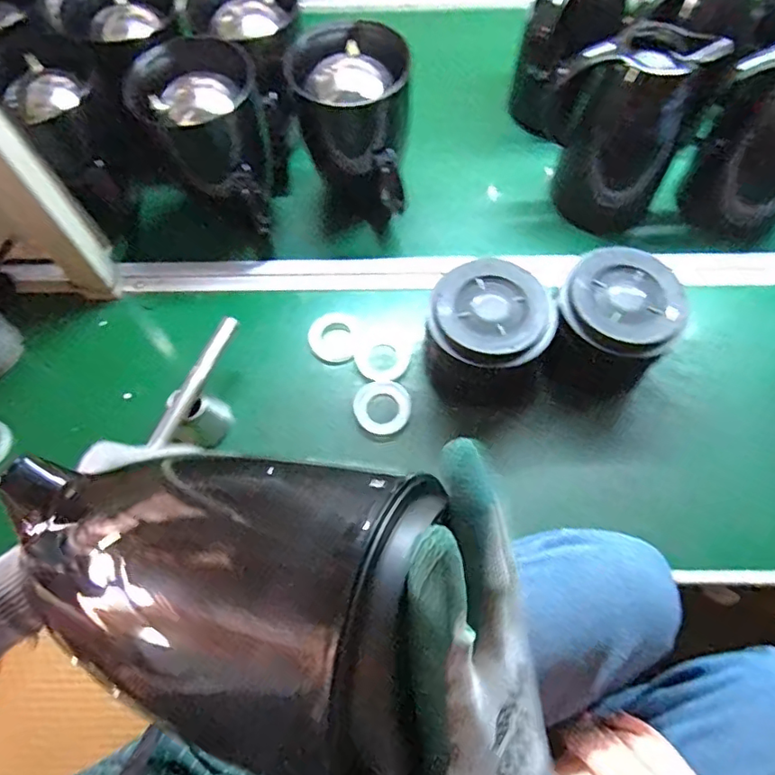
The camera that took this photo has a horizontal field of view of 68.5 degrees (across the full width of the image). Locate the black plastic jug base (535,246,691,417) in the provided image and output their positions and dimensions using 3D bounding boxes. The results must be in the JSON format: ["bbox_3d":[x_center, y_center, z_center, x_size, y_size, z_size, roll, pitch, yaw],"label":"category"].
[{"bbox_3d":[0.229,-0.056,0.589,0.117,0.111,0.127,18,65,11],"label":"black plastic jug base"}]

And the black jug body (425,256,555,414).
[{"bbox_3d":[0.104,-0.051,0.594,0.112,0.109,0.116,-1,63,2],"label":"black jug body"}]

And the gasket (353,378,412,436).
[{"bbox_3d":[-0.006,0.019,0.612,0.060,0.004,0.059,-1,63,2],"label":"gasket"}]

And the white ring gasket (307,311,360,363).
[{"bbox_3d":[-0.060,-0.057,0.657,0.056,0.013,0.067,-2,63,2],"label":"white ring gasket"}]

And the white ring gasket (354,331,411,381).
[{"bbox_3d":[-0.004,-0.035,0.643,0.060,0.005,0.064,-1,63,2],"label":"white ring gasket"}]

